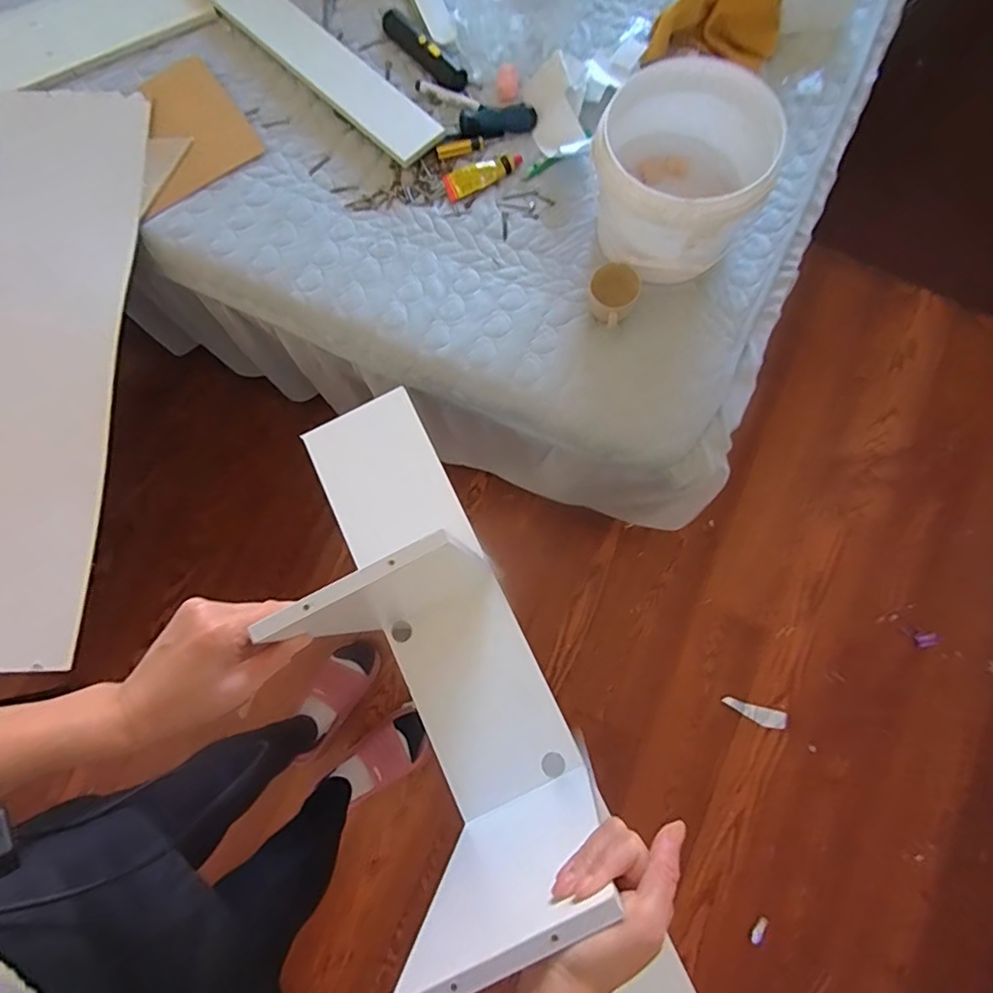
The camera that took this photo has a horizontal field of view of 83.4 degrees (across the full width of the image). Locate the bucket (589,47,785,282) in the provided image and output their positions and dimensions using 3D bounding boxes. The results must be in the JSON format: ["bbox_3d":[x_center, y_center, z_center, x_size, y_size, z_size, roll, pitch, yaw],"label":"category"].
[{"bbox_3d":[0.216,-0.379,0.680,0.195,0.159,0.203,0,80,0],"label":"bucket"}]

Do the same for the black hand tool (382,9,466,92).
[{"bbox_3d":[-0.107,-0.647,0.806,0.156,0.024,0.031,44,81,7],"label":"black hand tool"}]

